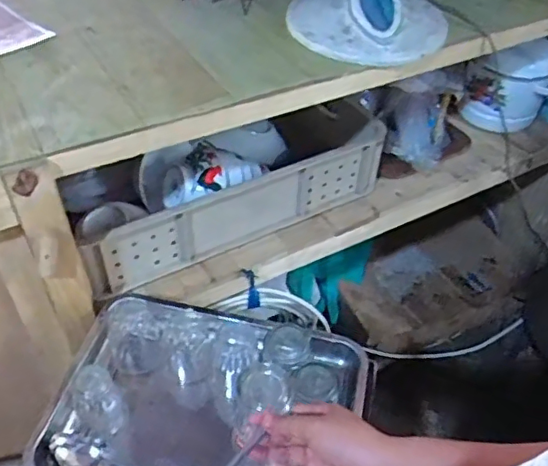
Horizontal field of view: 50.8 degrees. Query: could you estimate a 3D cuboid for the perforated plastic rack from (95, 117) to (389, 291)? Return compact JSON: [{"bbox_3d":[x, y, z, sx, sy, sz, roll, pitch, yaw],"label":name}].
[{"bbox_3d":[-0.029,-0.044,0.996,0.537,0.136,0.030,-24,52,-25],"label":"perforated plastic rack"}]

